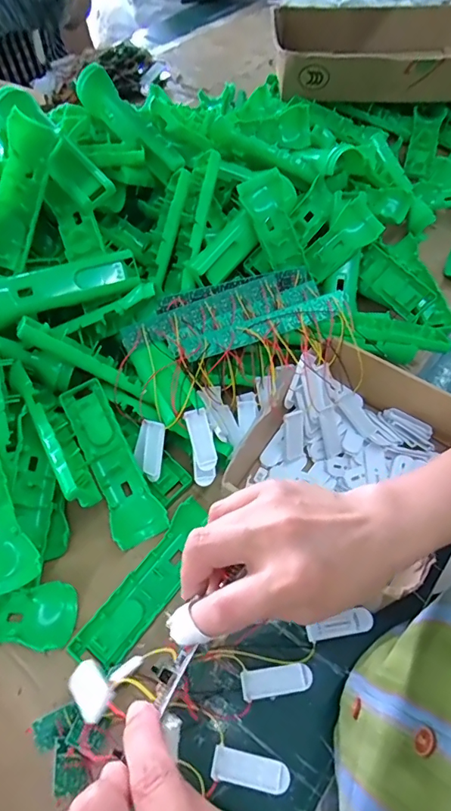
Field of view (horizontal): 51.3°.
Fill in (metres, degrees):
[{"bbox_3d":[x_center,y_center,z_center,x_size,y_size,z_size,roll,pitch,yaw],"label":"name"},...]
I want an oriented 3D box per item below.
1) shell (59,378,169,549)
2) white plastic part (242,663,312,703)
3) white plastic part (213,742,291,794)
[{"bbox_3d":[-0.110,0.053,0.451,0.047,0.025,0.164,-25,80,-14],"label":"shell"},{"bbox_3d":[0.043,0.228,0.389,0.057,0.006,0.021,-7,58,-3],"label":"white plastic part"},{"bbox_3d":[0.020,0.279,0.359,0.059,0.005,0.021,9,59,7],"label":"white plastic part"}]

